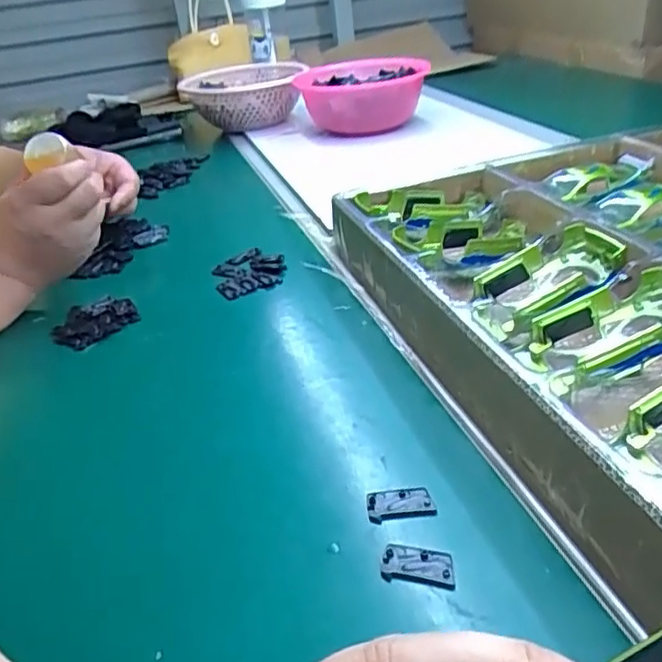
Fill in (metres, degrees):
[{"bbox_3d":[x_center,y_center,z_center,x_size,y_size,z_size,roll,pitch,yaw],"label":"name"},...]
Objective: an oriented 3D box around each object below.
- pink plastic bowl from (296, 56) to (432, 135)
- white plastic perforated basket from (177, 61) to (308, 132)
[{"bbox_3d":[0.052,-0.325,0.904,0.174,0.082,0.157,-11,33,-8],"label":"pink plastic bowl"},{"bbox_3d":[-0.133,-0.367,1.033,0.183,0.081,0.205,-20,35,-21],"label":"white plastic perforated basket"}]

